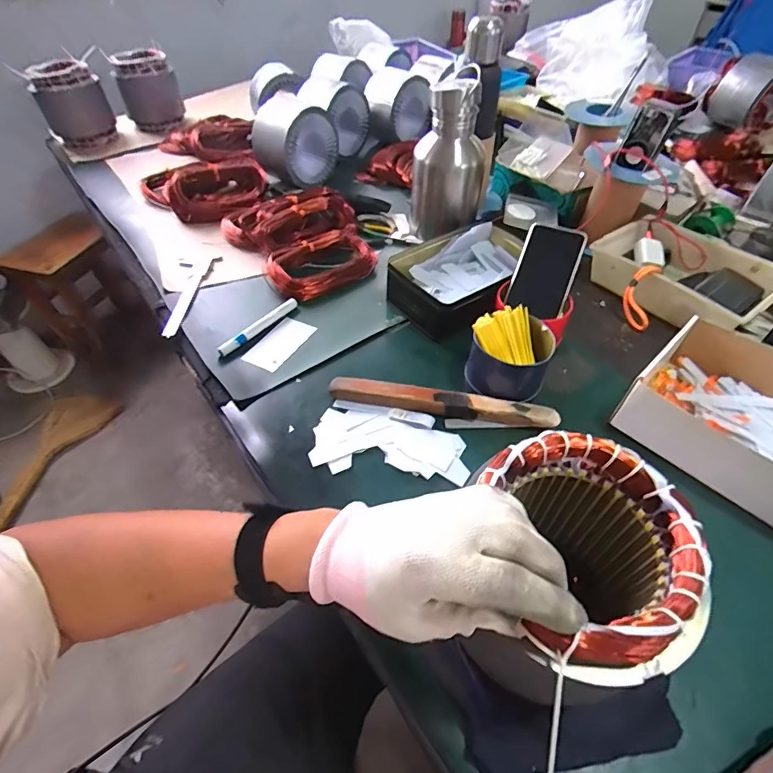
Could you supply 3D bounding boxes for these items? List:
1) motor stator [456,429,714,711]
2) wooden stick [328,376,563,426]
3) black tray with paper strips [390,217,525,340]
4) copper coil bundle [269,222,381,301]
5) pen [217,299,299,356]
[{"bbox_3d":[0.123,0.132,0.310,0.143,0.133,0.136,-33,55,-24],"label":"motor stator"},{"bbox_3d":[0.068,0.017,0.528,0.275,0.024,0.031,8,50,9],"label":"wooden stick"},{"bbox_3d":[0.134,-0.170,0.668,0.244,0.063,0.182,-29,54,-21],"label":"black tray with paper strips"},{"bbox_3d":[-0.107,-0.213,0.728,0.177,0.036,0.122,-26,53,-19],"label":"copper coil bundle"},{"bbox_3d":[-0.186,-0.089,0.635,0.016,0.016,0.143,28,56,24],"label":"pen"}]

